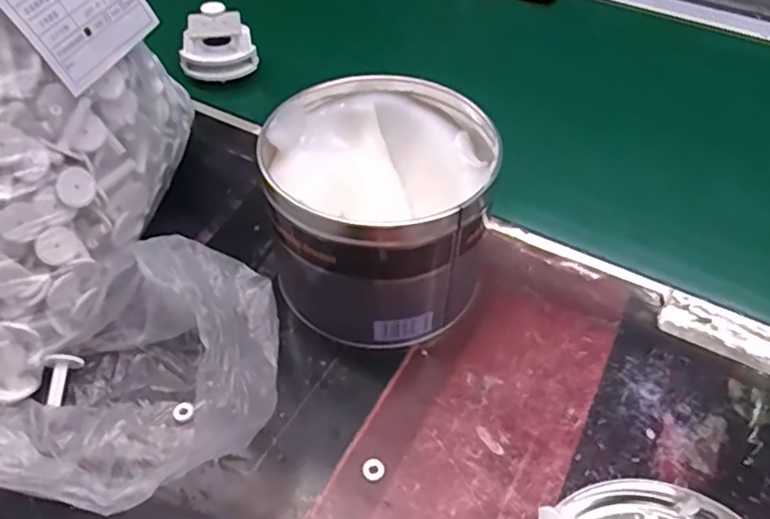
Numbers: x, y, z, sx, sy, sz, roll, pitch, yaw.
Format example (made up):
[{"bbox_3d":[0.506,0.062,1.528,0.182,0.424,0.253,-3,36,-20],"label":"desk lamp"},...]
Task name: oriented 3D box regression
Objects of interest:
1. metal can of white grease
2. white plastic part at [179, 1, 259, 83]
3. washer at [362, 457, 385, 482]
[{"bbox_3d":[-0.003,-0.030,0.357,0.124,0.098,0.119,1,48,-1],"label":"metal can of white grease"},{"bbox_3d":[-0.146,-0.193,0.535,0.062,0.041,0.060,-5,48,-7],"label":"white plastic part"},{"bbox_3d":[-0.006,0.105,0.302,0.011,0.004,0.011,1,50,-1],"label":"washer"}]

